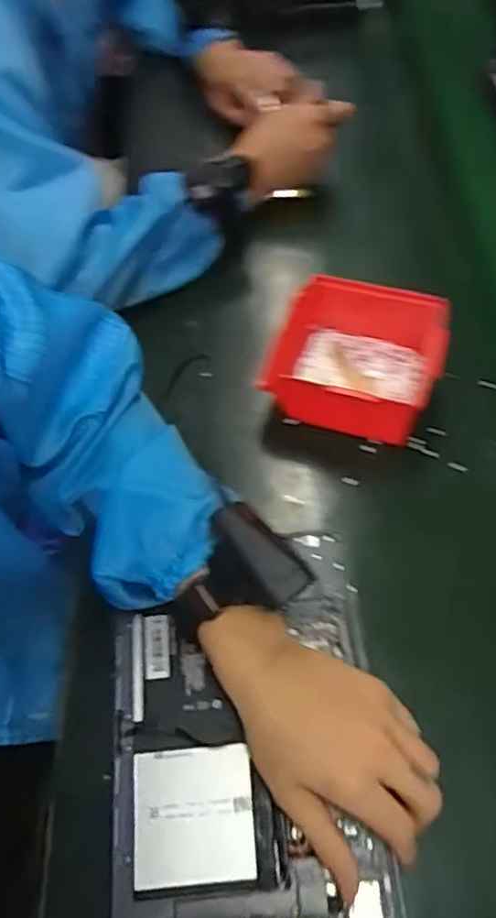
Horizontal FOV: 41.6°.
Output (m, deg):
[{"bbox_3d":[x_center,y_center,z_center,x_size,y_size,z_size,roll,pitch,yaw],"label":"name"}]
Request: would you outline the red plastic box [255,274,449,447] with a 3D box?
[{"bbox_3d":[0.090,-0.086,0.574,0.142,0.079,0.128,16,59,9],"label":"red plastic box"}]

